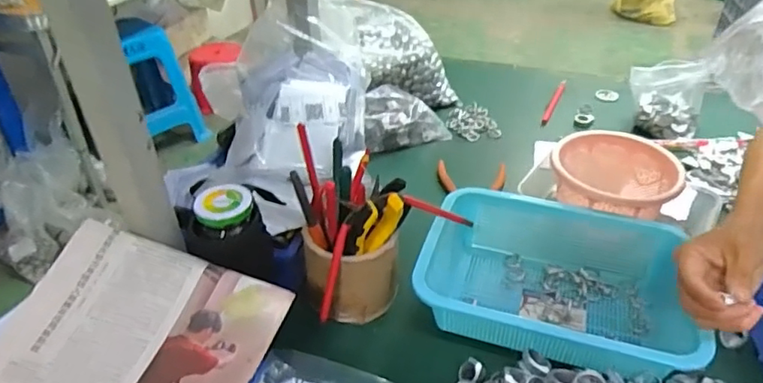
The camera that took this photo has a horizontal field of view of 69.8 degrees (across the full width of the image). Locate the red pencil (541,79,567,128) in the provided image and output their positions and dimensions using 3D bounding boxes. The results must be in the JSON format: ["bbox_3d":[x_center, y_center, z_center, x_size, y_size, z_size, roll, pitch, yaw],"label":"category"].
[{"bbox_3d":[0.304,-0.159,0.958,0.013,0.006,0.173,15,39,22],"label":"red pencil"}]

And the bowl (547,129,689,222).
[{"bbox_3d":[0.286,-0.010,0.683,0.142,0.079,0.146,-1,35,1],"label":"bowl"}]

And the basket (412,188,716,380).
[{"bbox_3d":[0.181,0.091,0.578,0.255,0.078,0.182,11,37,17],"label":"basket"}]

